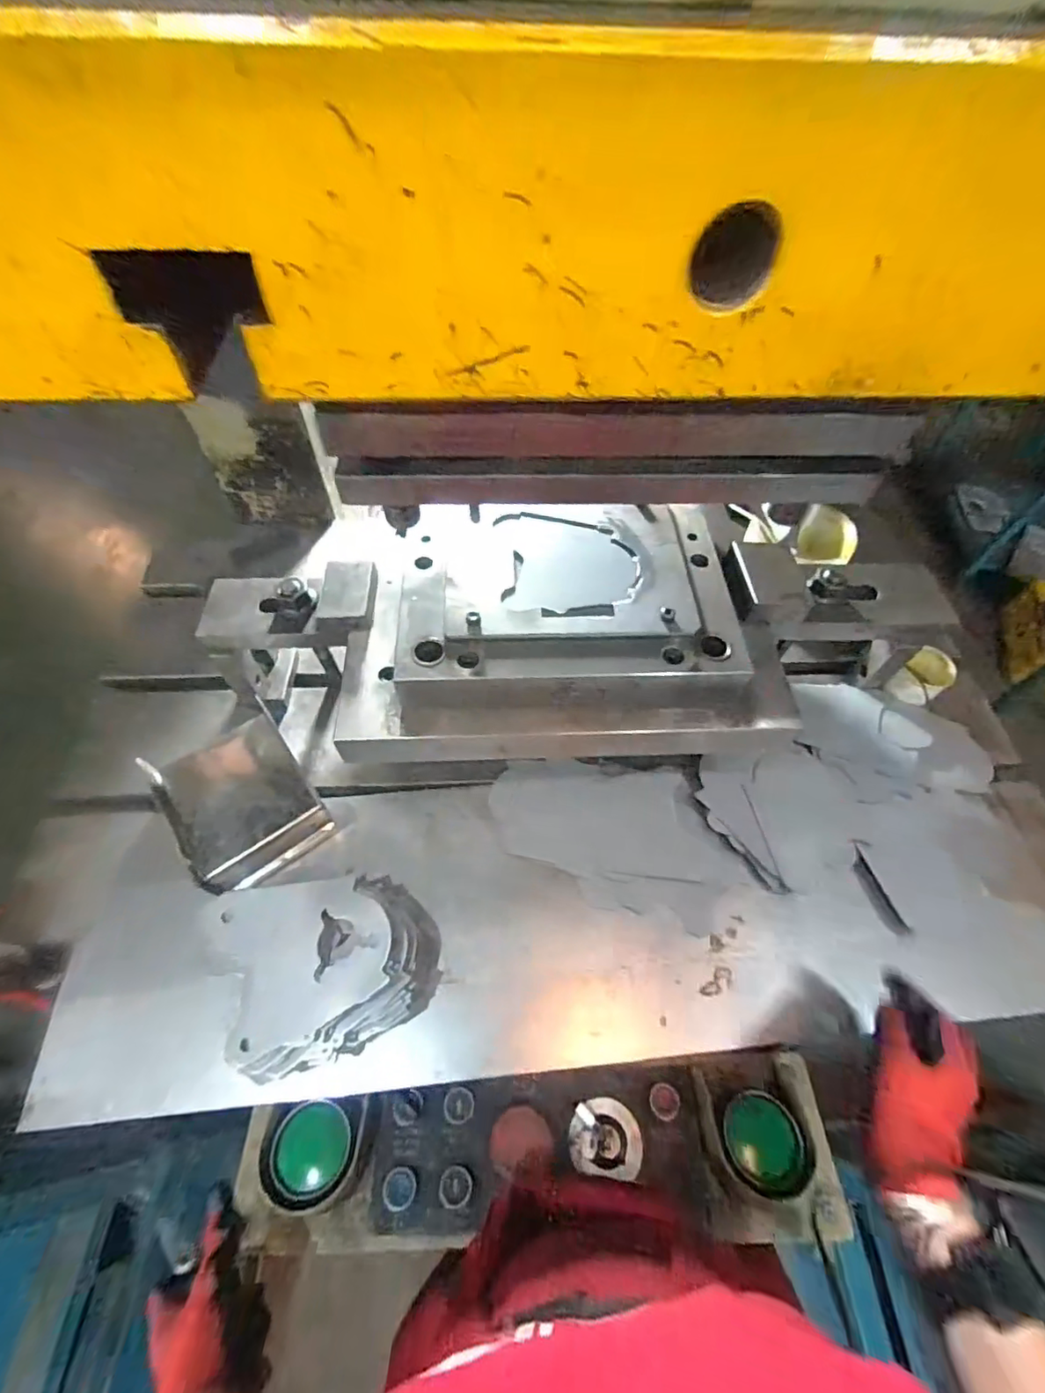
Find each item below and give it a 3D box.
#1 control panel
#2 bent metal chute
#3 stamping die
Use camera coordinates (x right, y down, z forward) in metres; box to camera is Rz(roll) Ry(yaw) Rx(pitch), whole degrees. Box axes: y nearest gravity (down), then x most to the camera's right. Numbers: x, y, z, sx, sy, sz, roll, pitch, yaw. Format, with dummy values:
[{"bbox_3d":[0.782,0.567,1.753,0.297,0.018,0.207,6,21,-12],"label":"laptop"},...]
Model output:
[{"bbox_3d":[0.016,0.423,0.517,0.530,0.074,0.135,-1,57,-2],"label":"control panel"},{"bbox_3d":[-0.292,0.110,0.586,0.131,0.063,0.163,-32,65,-18],"label":"bent metal chute"},{"bbox_3d":[0.043,-0.078,0.563,0.430,0.084,0.280,-1,57,-2],"label":"stamping die"}]

